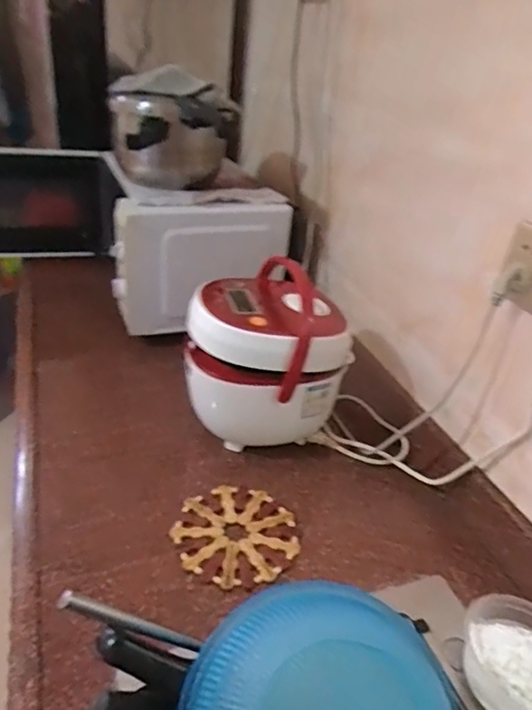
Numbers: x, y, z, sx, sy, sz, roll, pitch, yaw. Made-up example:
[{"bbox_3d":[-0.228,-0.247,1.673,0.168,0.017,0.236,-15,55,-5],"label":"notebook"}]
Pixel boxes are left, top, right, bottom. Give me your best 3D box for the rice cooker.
[{"bbox_3d":[0.008,0.016,0.851,0.221,0.255,0.196,16,34,14],"label":"rice cooker"}]

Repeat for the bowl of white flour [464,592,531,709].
[{"bbox_3d":[0.266,0.320,0.563,0.129,0.068,0.118,5,33,-3],"label":"bowl of white flour"}]

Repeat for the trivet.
[{"bbox_3d":[-0.038,0.234,0.718,0.153,0.014,0.153,5,33,-3],"label":"trivet"}]

